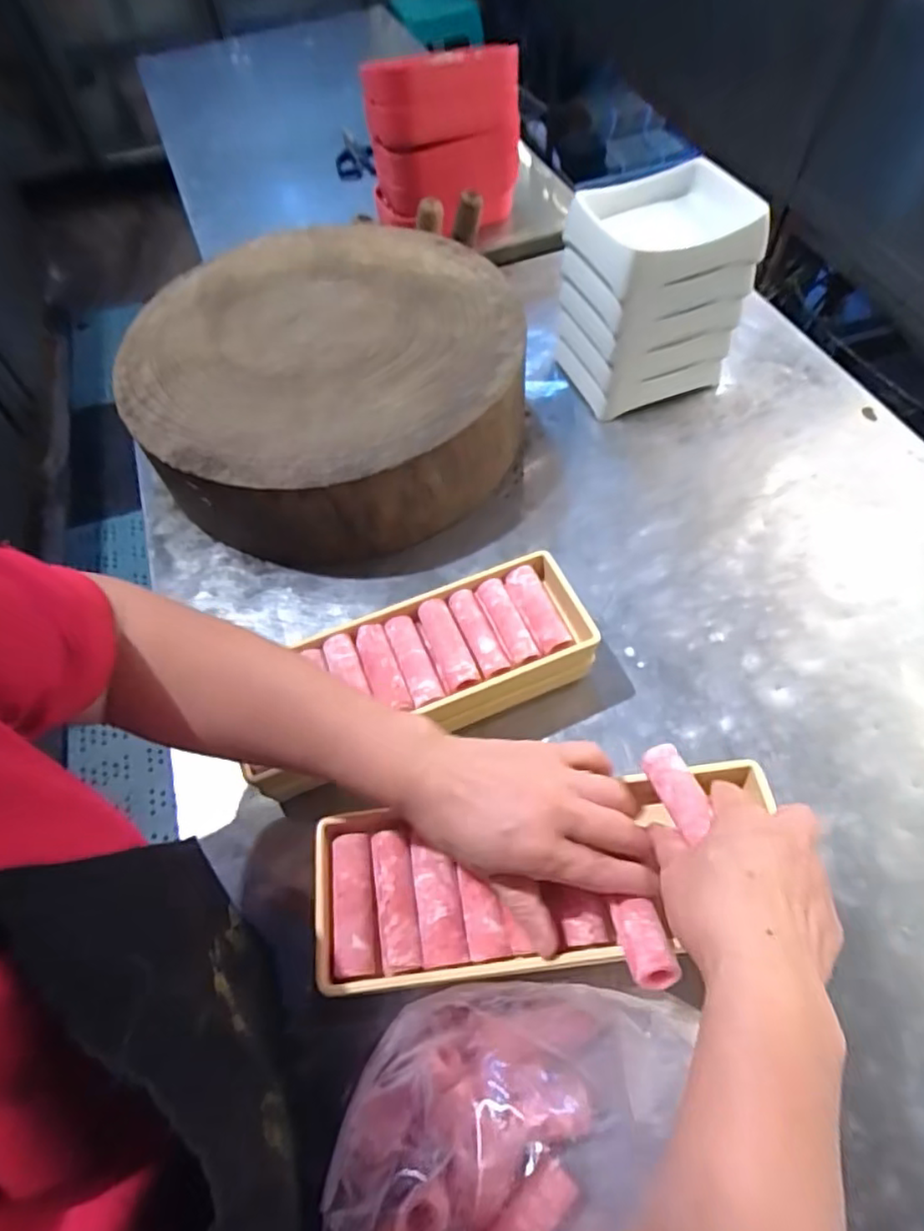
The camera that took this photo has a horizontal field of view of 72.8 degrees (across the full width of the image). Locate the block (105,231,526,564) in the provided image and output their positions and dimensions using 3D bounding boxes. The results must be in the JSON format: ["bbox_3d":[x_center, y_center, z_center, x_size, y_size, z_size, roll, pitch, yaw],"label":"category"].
[{"bbox_3d":[-0.131,-0.244,0.668,0.369,0.118,0.379,-2,58,2],"label":"block"}]

